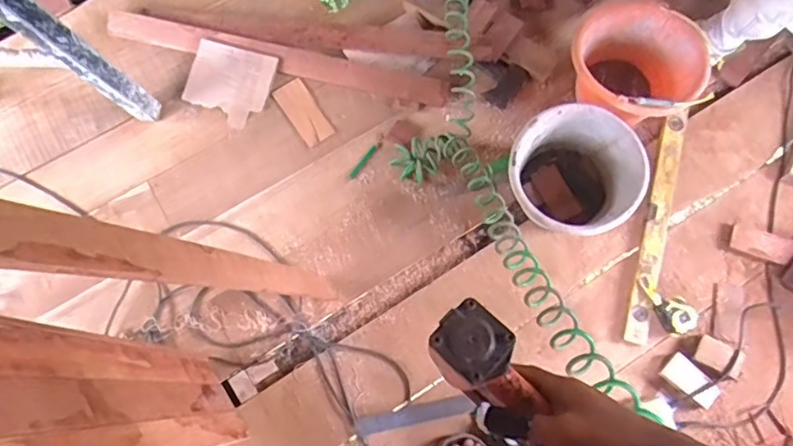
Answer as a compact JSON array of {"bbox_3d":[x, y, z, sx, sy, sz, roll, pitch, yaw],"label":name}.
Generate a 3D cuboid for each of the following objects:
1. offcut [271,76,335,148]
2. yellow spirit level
[{"bbox_3d":[-0.229,-0.275,1.464,0.080,0.019,0.170,-34,77,-9],"label":"offcut"},{"bbox_3d":[0.604,-0.001,1.364,0.062,0.028,0.547,16,75,5],"label":"yellow spirit level"}]

